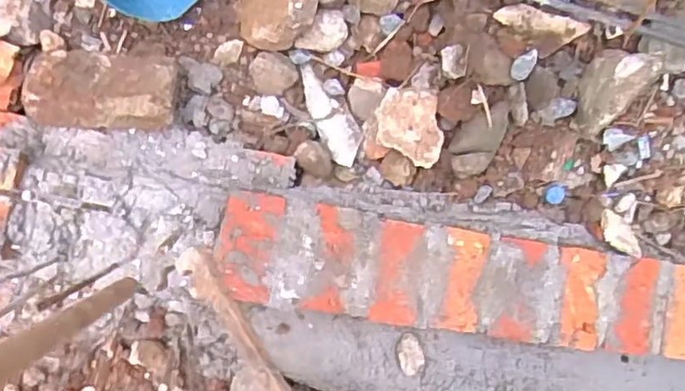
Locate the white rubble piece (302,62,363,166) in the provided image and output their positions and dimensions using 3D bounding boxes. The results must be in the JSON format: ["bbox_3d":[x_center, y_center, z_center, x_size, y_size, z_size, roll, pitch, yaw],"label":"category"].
[{"bbox_3d":[-0.018,-0.131,1.009,0.056,0.029,0.168,-28,94,-9],"label":"white rubble piece"}]

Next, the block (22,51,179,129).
[{"bbox_3d":[-0.353,-0.157,0.910,0.210,0.060,0.115,3,89,-10],"label":"block"}]

